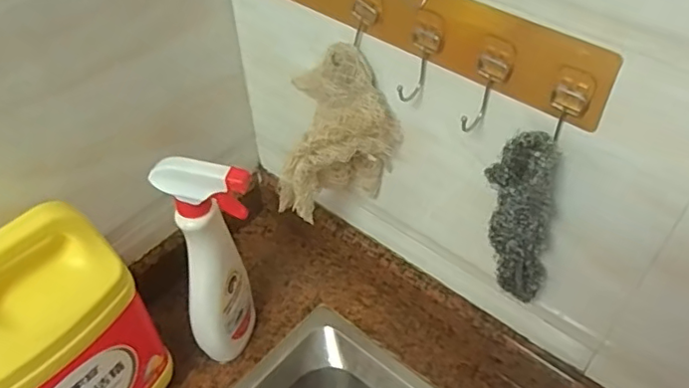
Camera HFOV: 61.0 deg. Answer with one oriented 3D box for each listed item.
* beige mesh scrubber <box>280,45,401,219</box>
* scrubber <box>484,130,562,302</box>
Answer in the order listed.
[{"bbox_3d":[-0.009,-0.051,0.555,0.118,0.169,0.052,-13,48,-12],"label":"beige mesh scrubber"},{"bbox_3d":[0.144,0.022,0.480,0.062,0.169,0.037,13,48,12],"label":"scrubber"}]

